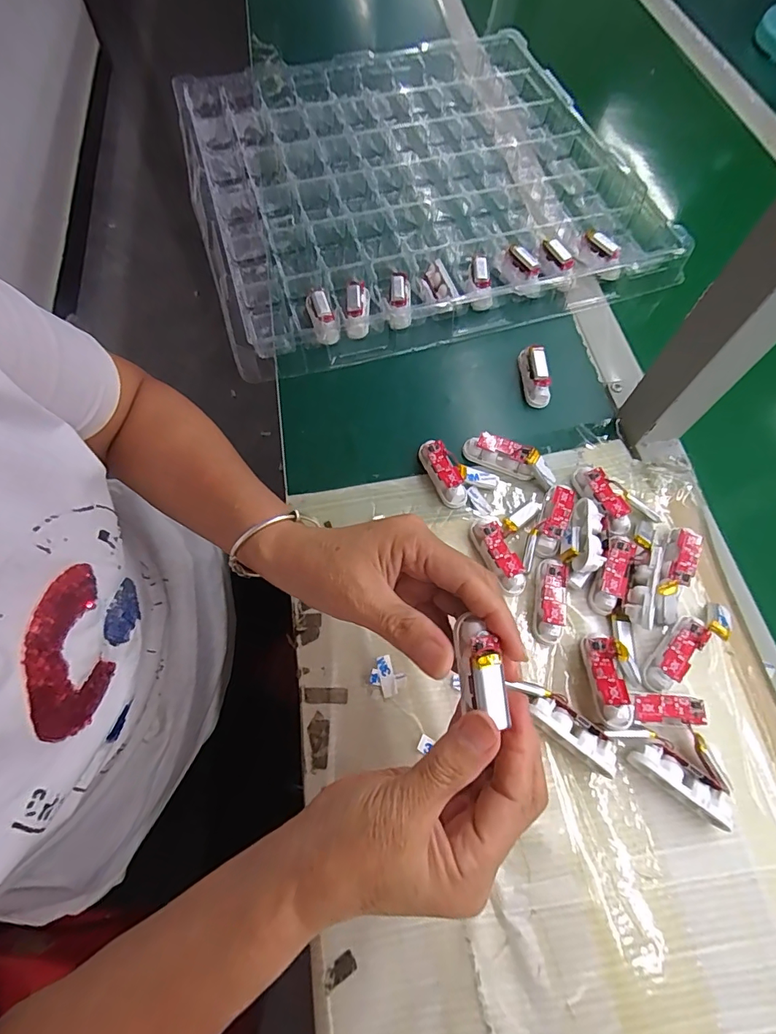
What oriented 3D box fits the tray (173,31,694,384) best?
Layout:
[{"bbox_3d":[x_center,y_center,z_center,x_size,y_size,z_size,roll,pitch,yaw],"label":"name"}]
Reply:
[{"bbox_3d":[0.024,-0.402,0.537,0.476,0.034,0.503,-14,66,-7],"label":"tray"}]

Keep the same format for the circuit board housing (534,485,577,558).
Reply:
[{"bbox_3d":[0.129,0.002,0.359,0.021,0.020,0.058,22,67,9],"label":"circuit board housing"}]

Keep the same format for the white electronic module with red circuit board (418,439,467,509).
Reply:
[{"bbox_3d":[0.044,-0.036,0.376,0.020,0.020,0.061,-20,67,-9],"label":"white electronic module with red circuit board"}]

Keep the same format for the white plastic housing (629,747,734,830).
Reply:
[{"bbox_3d":[0.182,0.165,0.288,0.060,0.020,0.017,36,70,14],"label":"white plastic housing"}]

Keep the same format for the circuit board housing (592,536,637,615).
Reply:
[{"bbox_3d":[0.166,0.042,0.340,0.021,0.016,0.058,21,79,9],"label":"circuit board housing"}]

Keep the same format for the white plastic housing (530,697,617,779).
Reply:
[{"bbox_3d":[0.119,0.139,0.298,0.058,0.020,0.021,39,71,16],"label":"white plastic housing"}]

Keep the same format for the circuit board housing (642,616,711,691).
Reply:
[{"bbox_3d":[0.199,0.095,0.317,0.017,0.019,0.057,39,71,16],"label":"circuit board housing"}]

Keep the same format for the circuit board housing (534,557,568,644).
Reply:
[{"bbox_3d":[0.118,0.060,0.334,0.018,0.022,0.060,9,66,3],"label":"circuit board housing"}]

